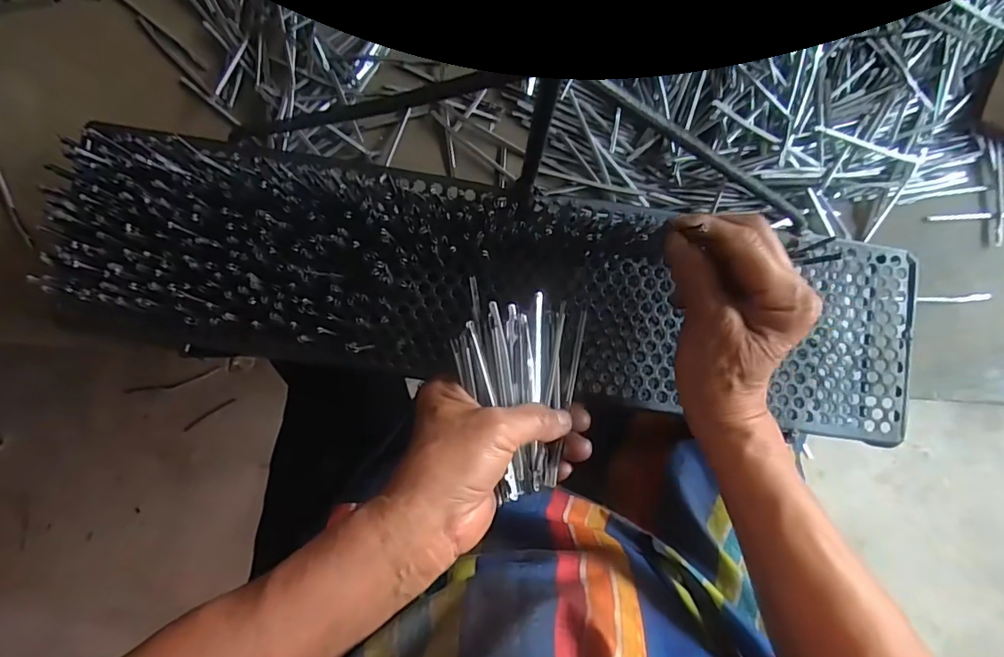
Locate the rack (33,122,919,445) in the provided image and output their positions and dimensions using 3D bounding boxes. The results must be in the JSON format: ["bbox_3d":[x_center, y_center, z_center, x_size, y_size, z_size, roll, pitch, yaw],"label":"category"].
[{"bbox_3d":[0.007,-0.026,0.363,0.589,0.042,0.138,8,89,-7],"label":"rack"}]

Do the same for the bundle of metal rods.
[{"bbox_3d":[0.007,0.038,0.309,0.074,0.031,0.118,11,89,0],"label":"bundle of metal rods"}]

